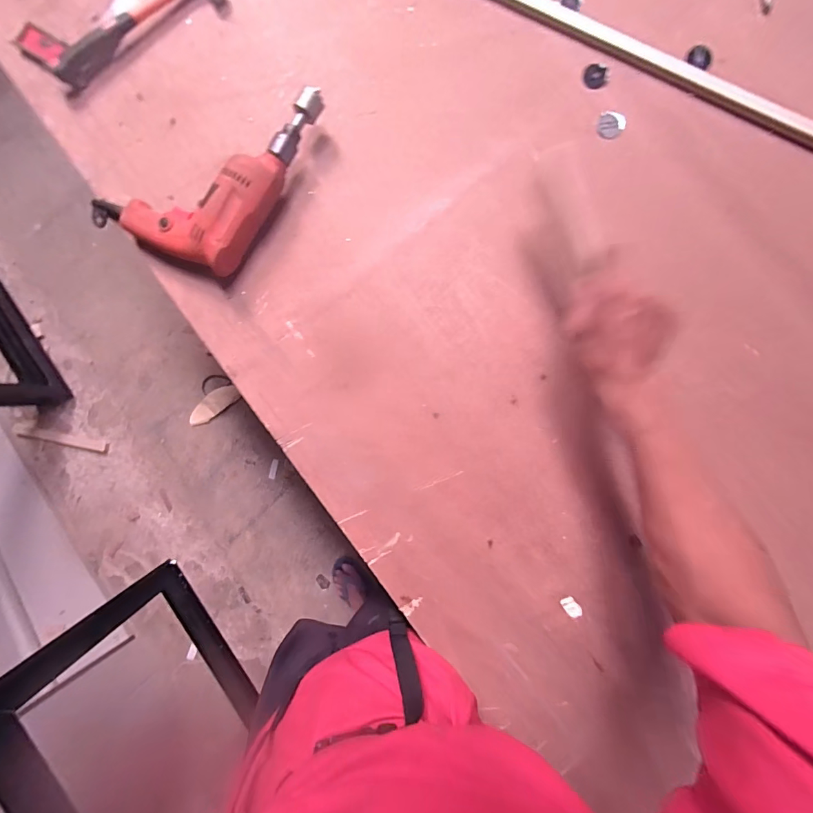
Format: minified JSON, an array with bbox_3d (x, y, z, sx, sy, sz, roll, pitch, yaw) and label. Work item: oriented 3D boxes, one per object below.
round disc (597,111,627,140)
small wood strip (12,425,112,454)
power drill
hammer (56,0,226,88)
[{"bbox_3d":[0.277,-0.383,0.540,0.036,0.004,0.037,0,88,4],"label":"round disc"},{"bbox_3d":[-1.259,0.120,1.456,0.344,0.012,0.043,11,87,-3],"label":"small wood strip"},{"bbox_3d":[-0.282,-0.336,0.539,0.254,0.062,0.271,25,90,4],"label":"power drill"},{"bbox_3d":[-0.398,-0.570,0.574,0.260,0.029,0.101,-29,87,3],"label":"hammer"}]

